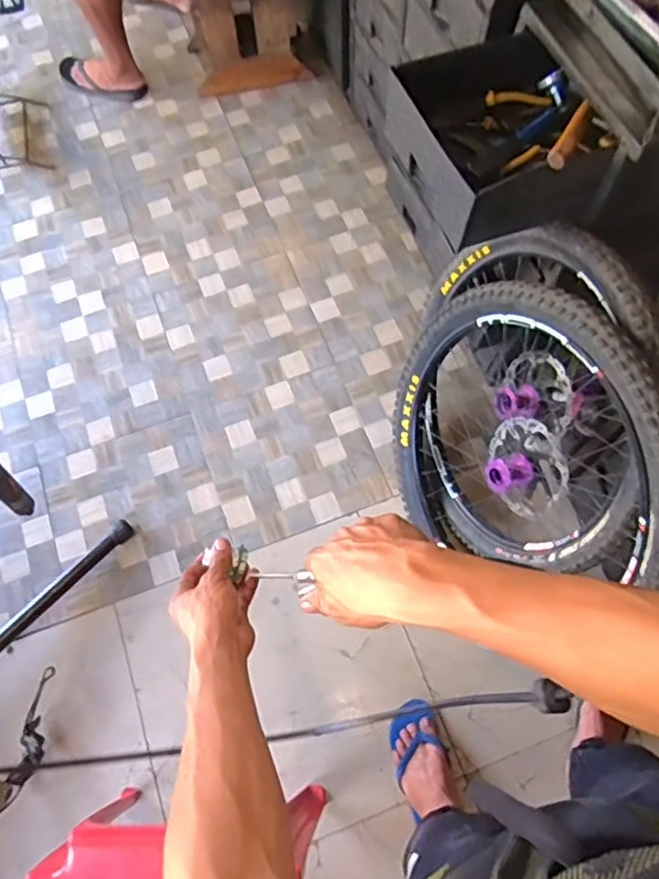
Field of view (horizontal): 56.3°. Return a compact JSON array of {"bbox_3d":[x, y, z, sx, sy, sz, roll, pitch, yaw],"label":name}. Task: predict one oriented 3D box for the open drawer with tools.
[{"bbox_3d":[0.305,-0.538,1.076,0.340,0.165,0.376,-23,69,-8],"label":"open drawer with tools"}]

